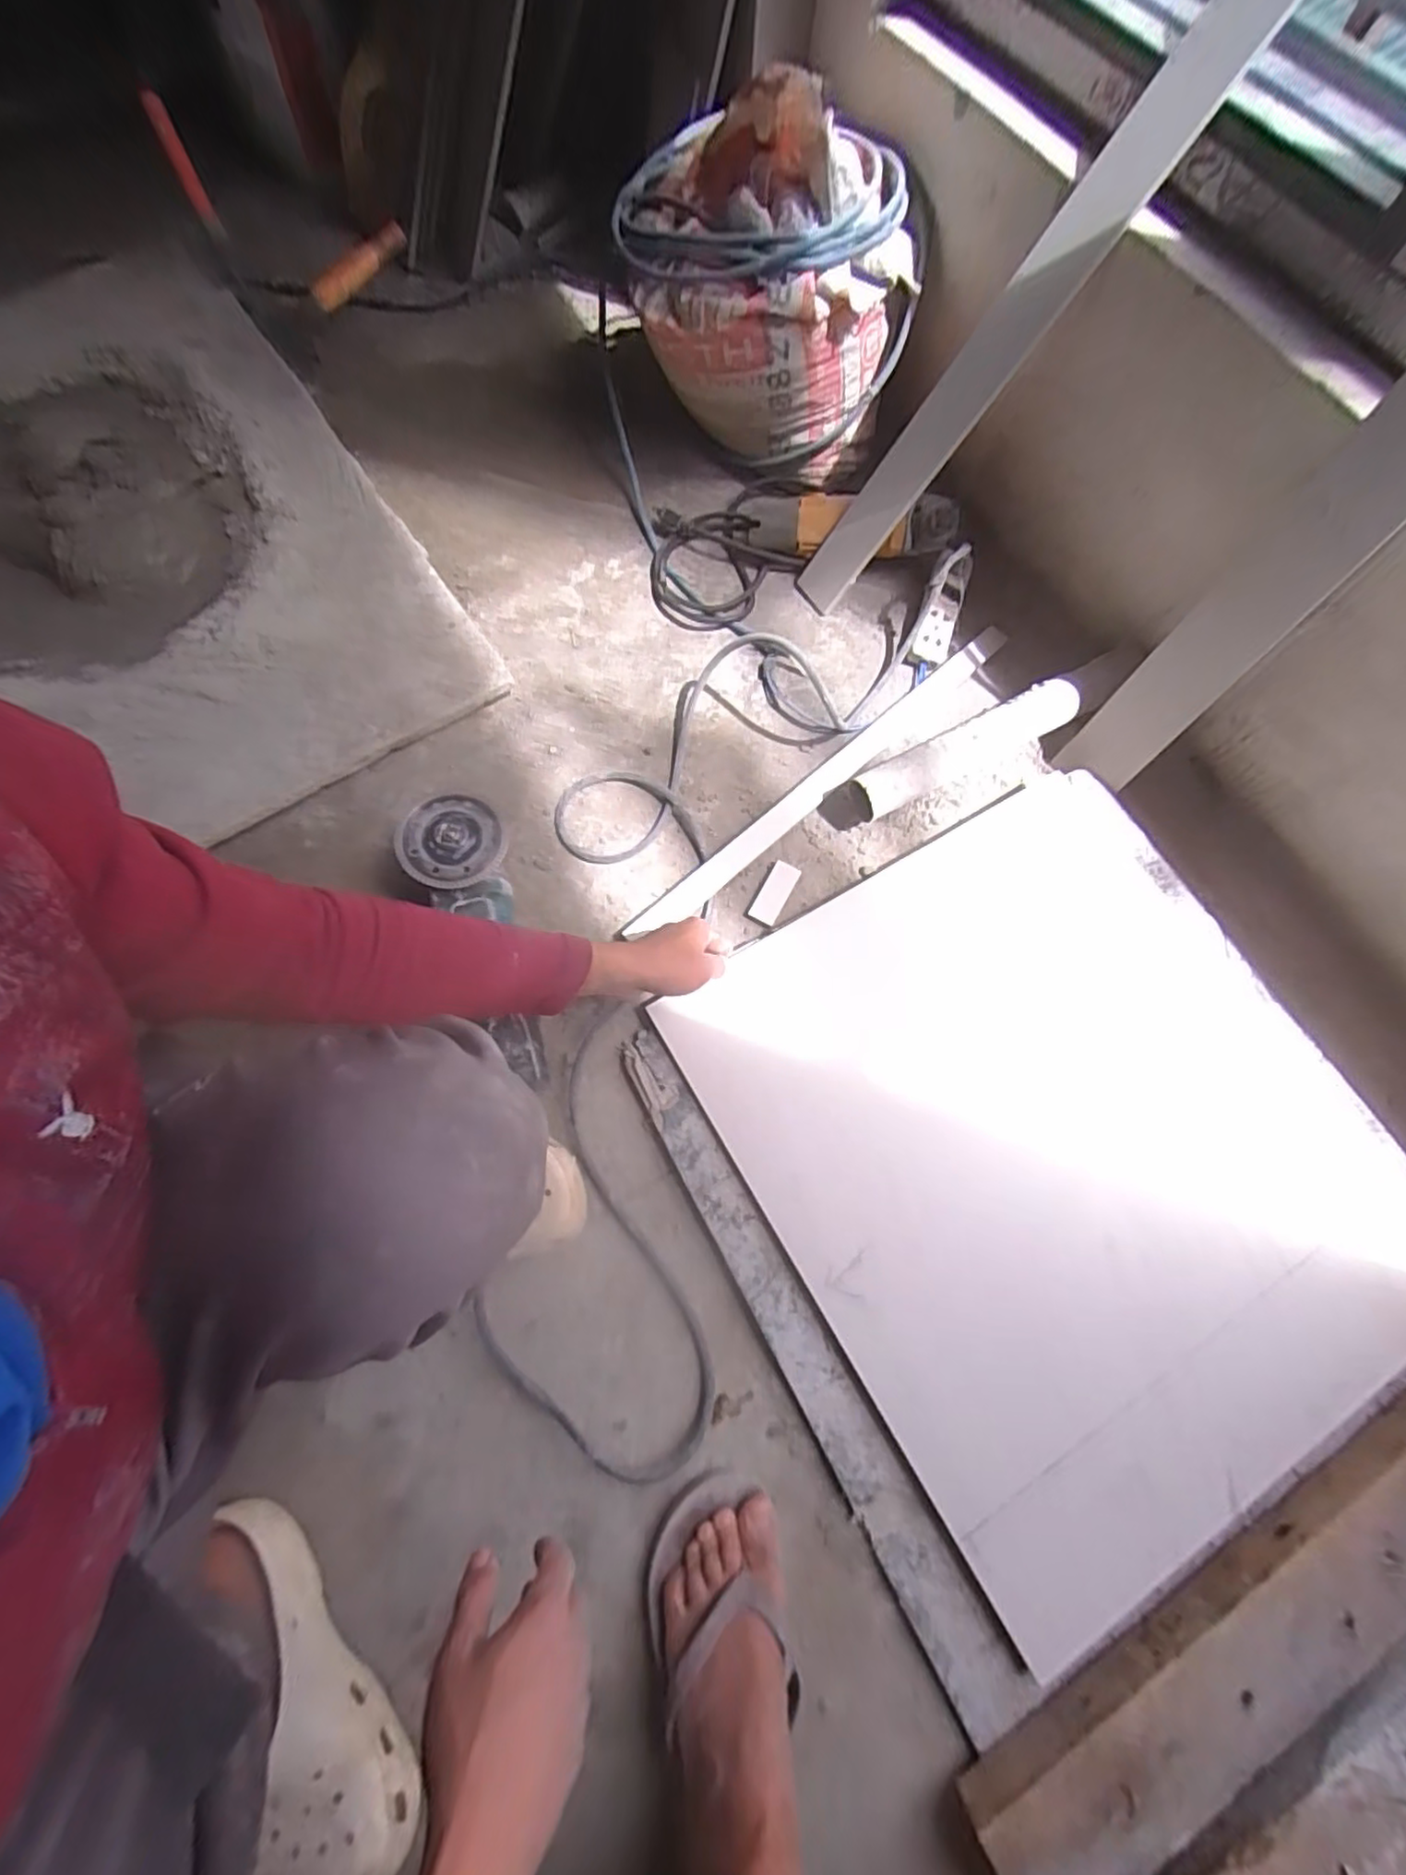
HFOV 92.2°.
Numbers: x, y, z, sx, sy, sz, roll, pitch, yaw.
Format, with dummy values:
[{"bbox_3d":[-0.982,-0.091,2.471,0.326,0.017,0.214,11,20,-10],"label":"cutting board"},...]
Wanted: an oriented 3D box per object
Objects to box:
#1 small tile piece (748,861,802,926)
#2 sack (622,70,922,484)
[{"bbox_3d":[0.077,-0.047,0.723,0.030,0.005,0.073,28,73,8],"label":"small tile piece"},{"bbox_3d":[0.069,-0.704,0.743,0.307,0.275,0.188,6,71,1],"label":"sack"}]

